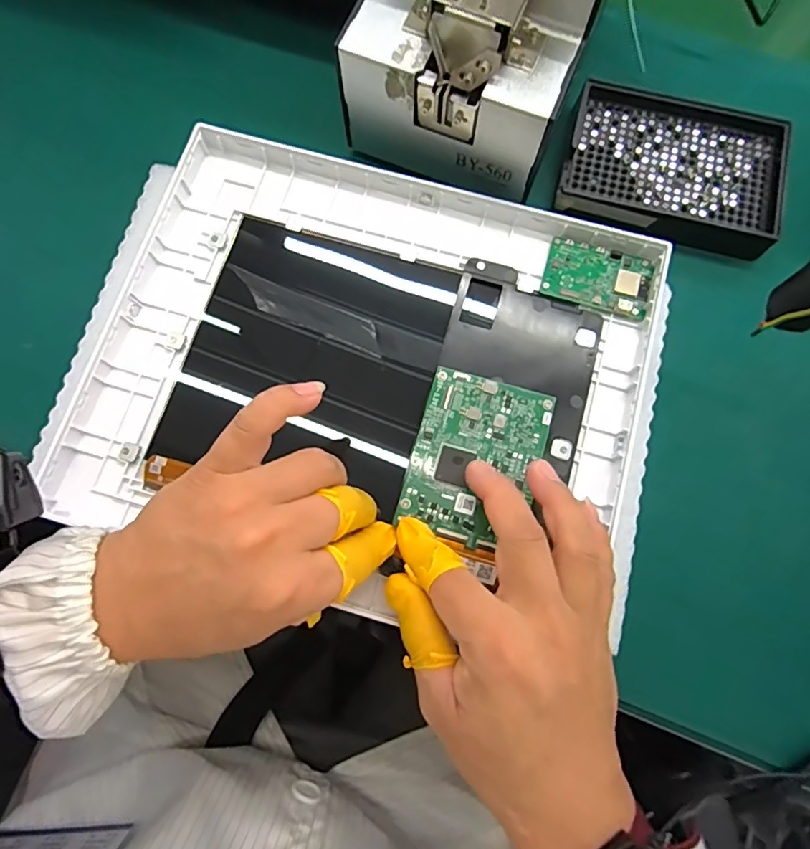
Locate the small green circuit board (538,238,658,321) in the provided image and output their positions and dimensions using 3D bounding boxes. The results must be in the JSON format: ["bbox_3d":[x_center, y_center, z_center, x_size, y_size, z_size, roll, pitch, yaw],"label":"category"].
[{"bbox_3d":[0.118,-0.090,0.318,0.063,0.004,0.040,17,77,3],"label":"small green circuit board"}]

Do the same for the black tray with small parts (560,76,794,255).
[{"bbox_3d":[0.175,-0.169,0.340,0.135,0.013,0.105,15,77,2],"label":"black tray with small parts"}]

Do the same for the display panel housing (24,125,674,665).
[{"bbox_3d":[-0.015,-0.029,0.304,0.327,0.027,0.245,15,76,4],"label":"display panel housing"}]

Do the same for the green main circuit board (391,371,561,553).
[{"bbox_3d":[0.039,0.018,0.288,0.068,0.004,0.090,16,76,4],"label":"green main circuit board"}]

